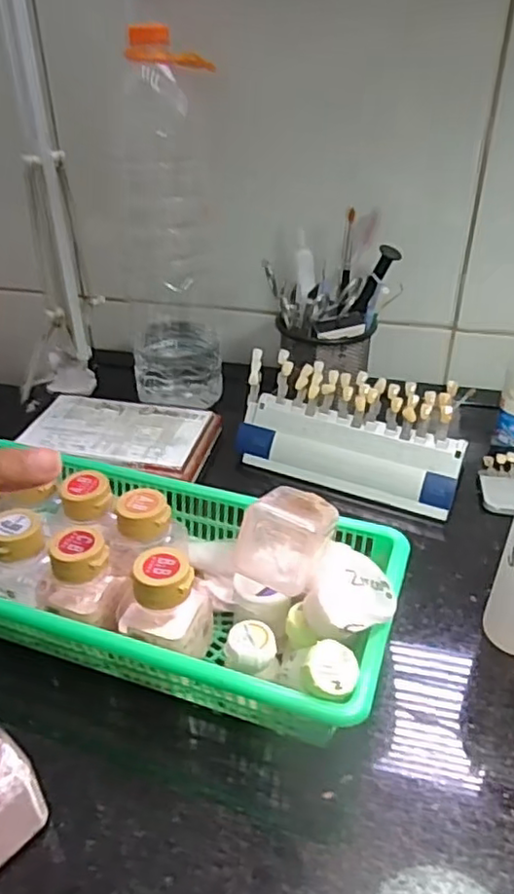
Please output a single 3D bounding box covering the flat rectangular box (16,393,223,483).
[{"bbox_3d":[-0.114,-0.009,0.533,0.146,0.021,0.093,7,35,12],"label":"flat rectangular box"}]

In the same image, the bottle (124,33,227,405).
[{"bbox_3d":[-0.080,-0.178,0.567,0.089,0.298,0.073,-7,35,-9],"label":"bottle"}]

